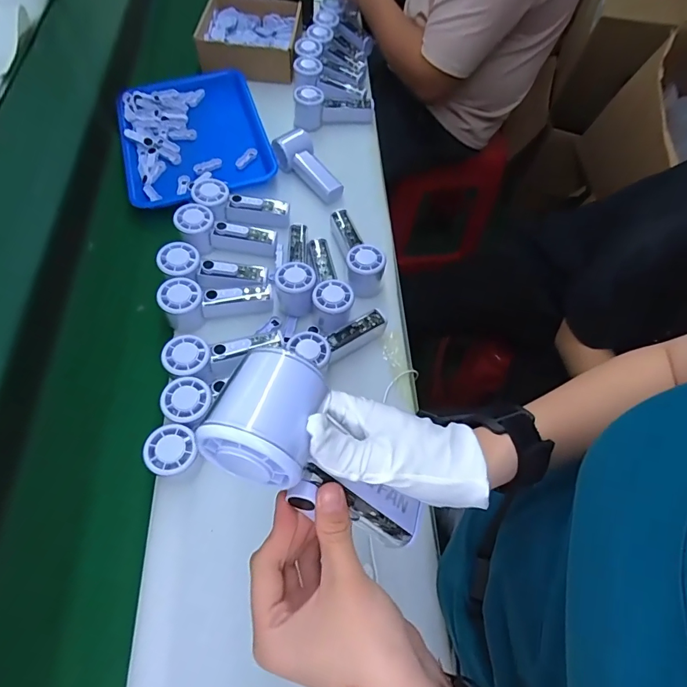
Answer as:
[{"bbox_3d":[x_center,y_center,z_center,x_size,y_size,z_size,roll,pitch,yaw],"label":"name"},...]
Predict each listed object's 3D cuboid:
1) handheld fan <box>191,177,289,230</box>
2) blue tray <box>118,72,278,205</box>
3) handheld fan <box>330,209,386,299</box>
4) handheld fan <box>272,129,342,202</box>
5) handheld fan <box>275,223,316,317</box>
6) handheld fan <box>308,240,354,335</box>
[{"bbox_3d":[-0.165,-0.224,0.687,0.154,0.041,0.058,15,61,-16],"label":"handheld fan"},{"bbox_3d":[-0.279,-0.390,0.793,0.248,0.028,0.349,-15,64,-11],"label":"blue tray"},{"bbox_3d":[0.024,-0.150,0.668,0.055,0.064,0.149,-9,63,-8],"label":"handheld fan"},{"bbox_3d":[-0.059,-0.318,0.748,0.061,0.048,0.150,-38,70,-20],"label":"handheld fan"},{"bbox_3d":[-0.070,-0.121,0.642,0.056,0.061,0.158,-1,62,-4],"label":"handheld fan"},{"bbox_3d":[-0.022,-0.093,0.634,0.052,0.057,0.165,-6,63,-6],"label":"handheld fan"}]

